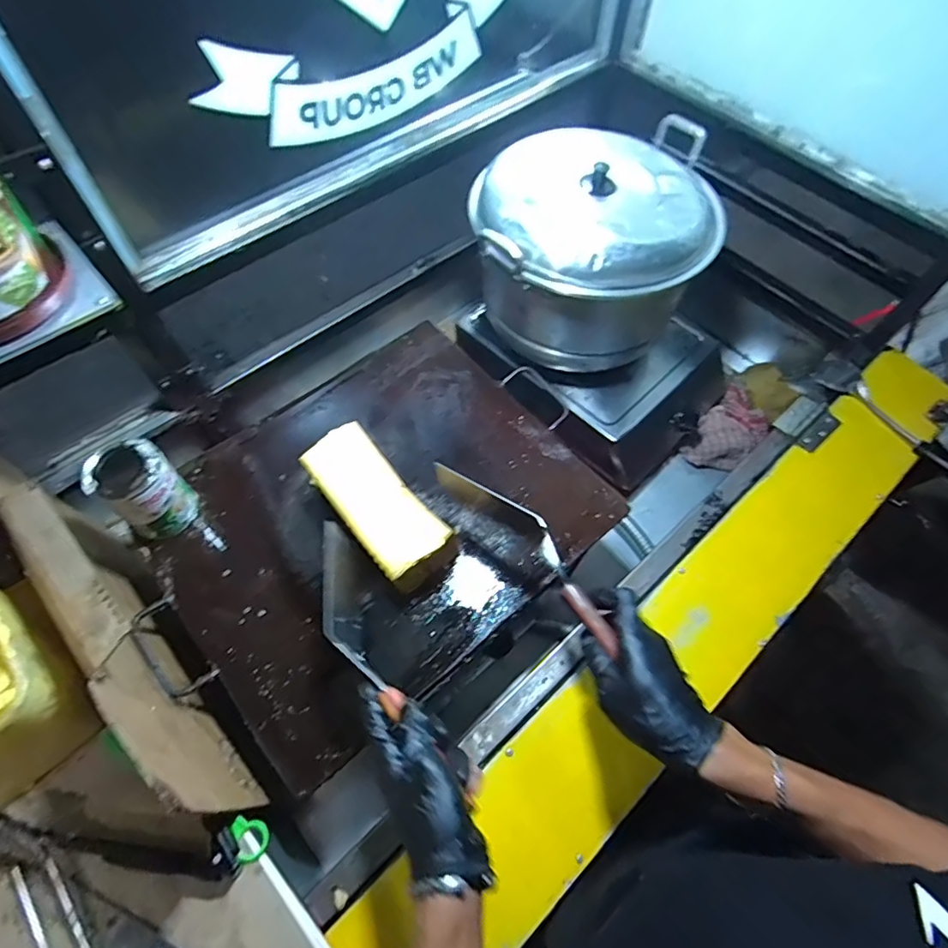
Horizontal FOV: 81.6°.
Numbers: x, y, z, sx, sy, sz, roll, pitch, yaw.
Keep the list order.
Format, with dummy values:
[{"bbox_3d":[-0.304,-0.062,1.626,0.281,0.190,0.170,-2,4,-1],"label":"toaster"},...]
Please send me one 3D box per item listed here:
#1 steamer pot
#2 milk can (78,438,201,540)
[{"bbox_3d":[0.156,-0.296,0.756,0.296,0.210,0.274,4,64,-3],"label":"steamer pot"},{"bbox_3d":[-0.360,0.020,0.606,0.069,0.108,0.072,2,65,-4],"label":"milk can"}]

